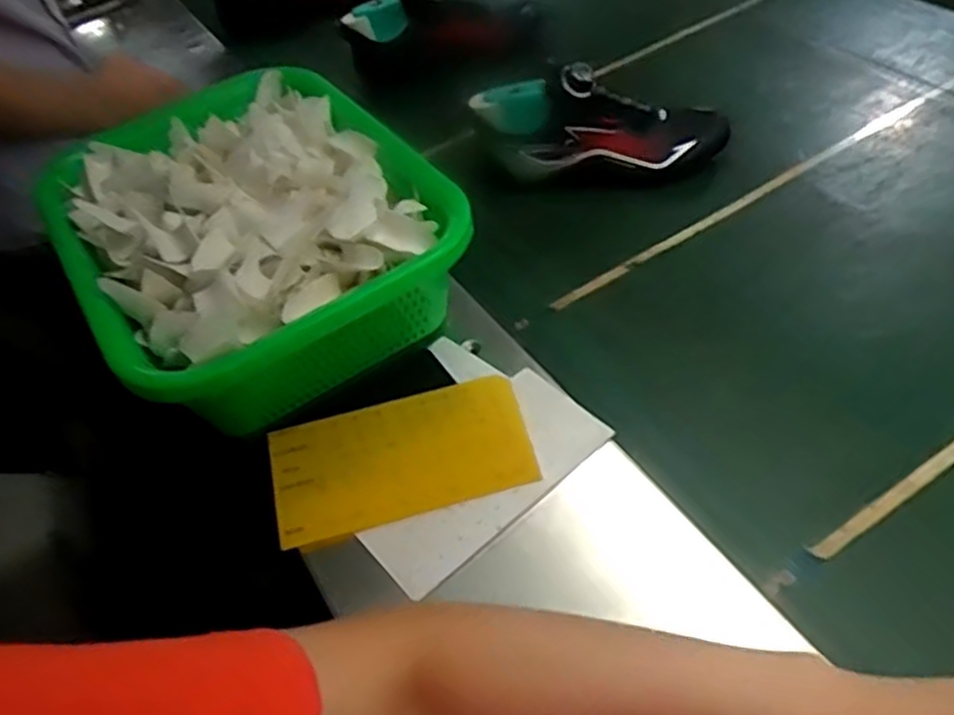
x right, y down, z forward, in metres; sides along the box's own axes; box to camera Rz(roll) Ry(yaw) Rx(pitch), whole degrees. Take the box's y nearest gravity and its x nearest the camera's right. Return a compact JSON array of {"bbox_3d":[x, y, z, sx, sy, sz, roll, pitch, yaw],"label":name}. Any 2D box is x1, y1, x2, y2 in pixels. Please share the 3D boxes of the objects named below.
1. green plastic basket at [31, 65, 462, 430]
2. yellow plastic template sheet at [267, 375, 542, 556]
[{"bbox_3d":[-0.196,-0.103,0.696,0.292,0.120,0.357,-30,51,-20],"label":"green plastic basket"},{"bbox_3d":[-0.057,0.075,0.588,0.191,0.008,0.098,-15,61,-8],"label":"yellow plastic template sheet"}]

